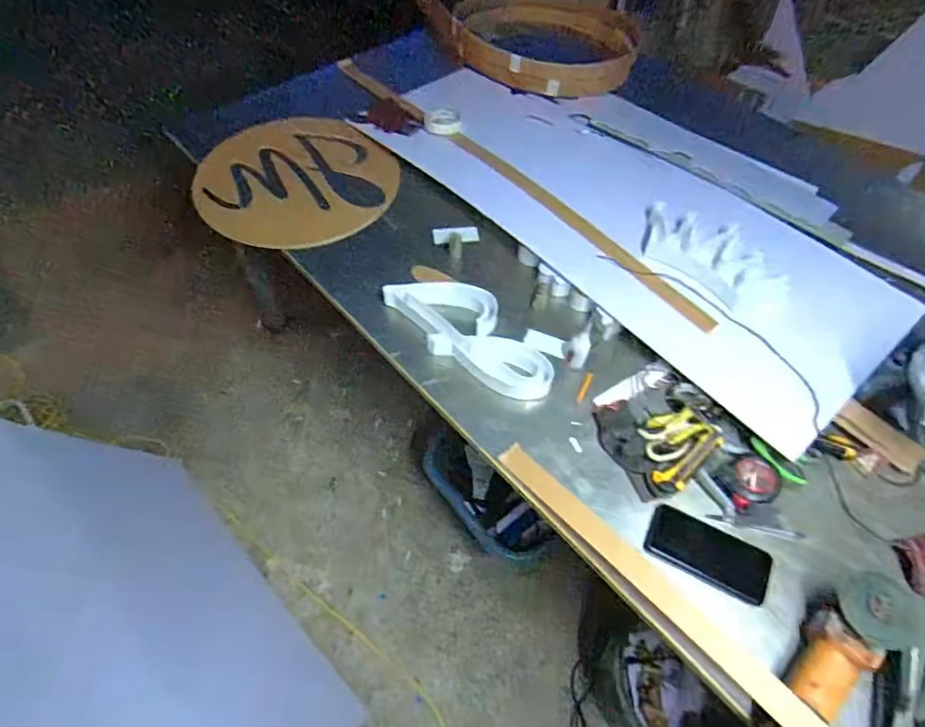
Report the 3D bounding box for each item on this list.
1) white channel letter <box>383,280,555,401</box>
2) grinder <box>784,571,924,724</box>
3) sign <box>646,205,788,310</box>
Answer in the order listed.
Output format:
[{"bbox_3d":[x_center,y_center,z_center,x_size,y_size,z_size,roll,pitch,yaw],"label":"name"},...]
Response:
[{"bbox_3d":[0.018,-0.059,0.970,0.150,0.044,0.330,-35,63,-22],"label":"white channel letter"},{"bbox_3d":[0.446,0.361,0.658,0.292,0.076,0.098,-31,62,-20],"label":"grinder"},{"bbox_3d":[0.469,-0.206,1.038,0.295,0.040,0.145,35,62,21],"label":"sign"}]

